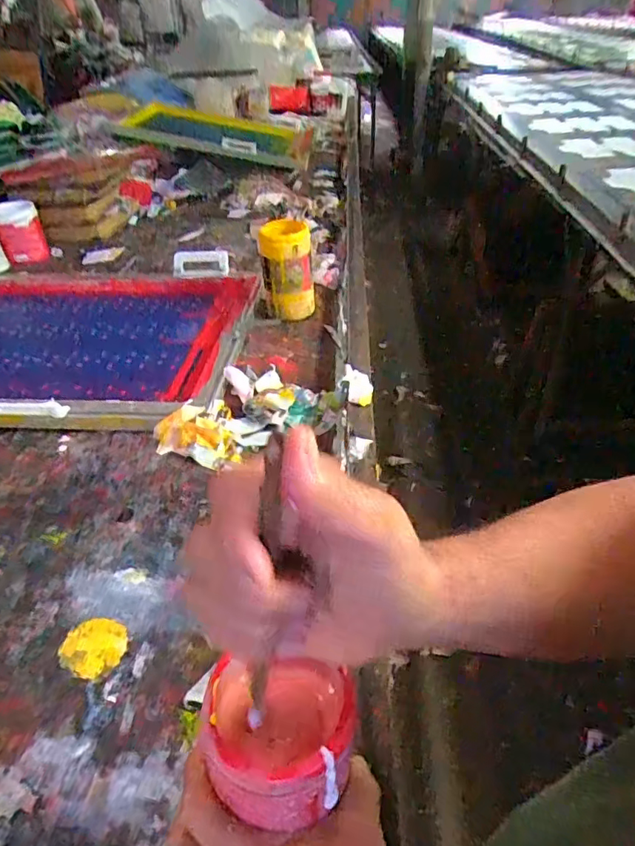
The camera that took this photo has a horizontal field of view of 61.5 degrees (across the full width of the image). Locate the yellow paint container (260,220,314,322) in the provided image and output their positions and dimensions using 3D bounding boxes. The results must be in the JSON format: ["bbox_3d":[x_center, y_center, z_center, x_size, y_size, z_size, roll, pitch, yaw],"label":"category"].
[{"bbox_3d":[-0.054,-0.289,1.001,0.088,0.160,0.094,-3,38,3],"label":"yellow paint container"}]

